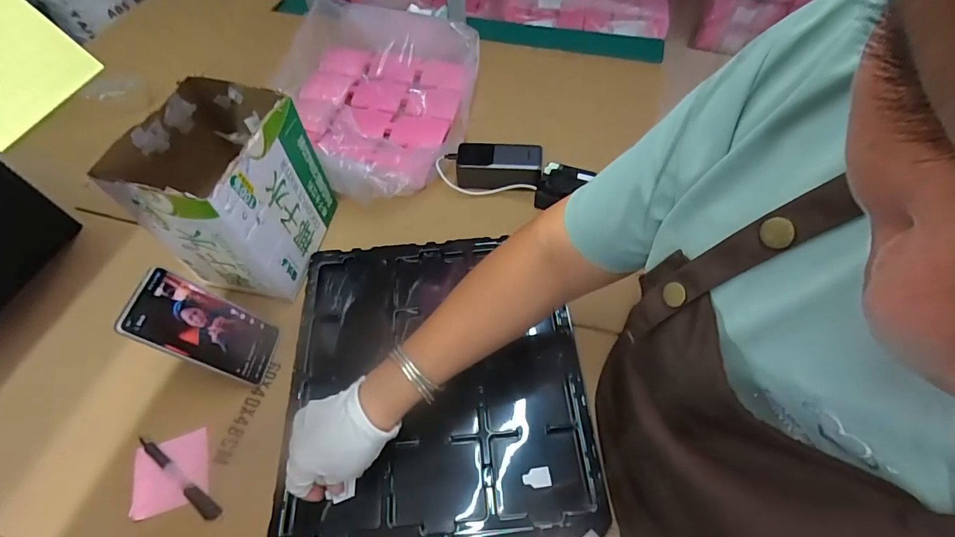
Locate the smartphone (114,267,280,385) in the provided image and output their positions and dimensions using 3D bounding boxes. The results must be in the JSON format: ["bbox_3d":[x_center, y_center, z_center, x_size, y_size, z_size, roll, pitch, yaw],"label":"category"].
[{"bbox_3d":[-0.298,0.066,0.498,0.007,0.160,0.078,-10,55,30],"label":"smartphone"}]

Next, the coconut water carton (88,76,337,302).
[{"bbox_3d":[-0.304,-0.097,0.568,0.158,0.194,0.190,7,57,6],"label":"coconut water carton"}]

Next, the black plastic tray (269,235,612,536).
[{"bbox_3d":[-0.051,0.121,0.533,0.336,0.025,0.369,-4,57,-2],"label":"black plastic tray"}]

